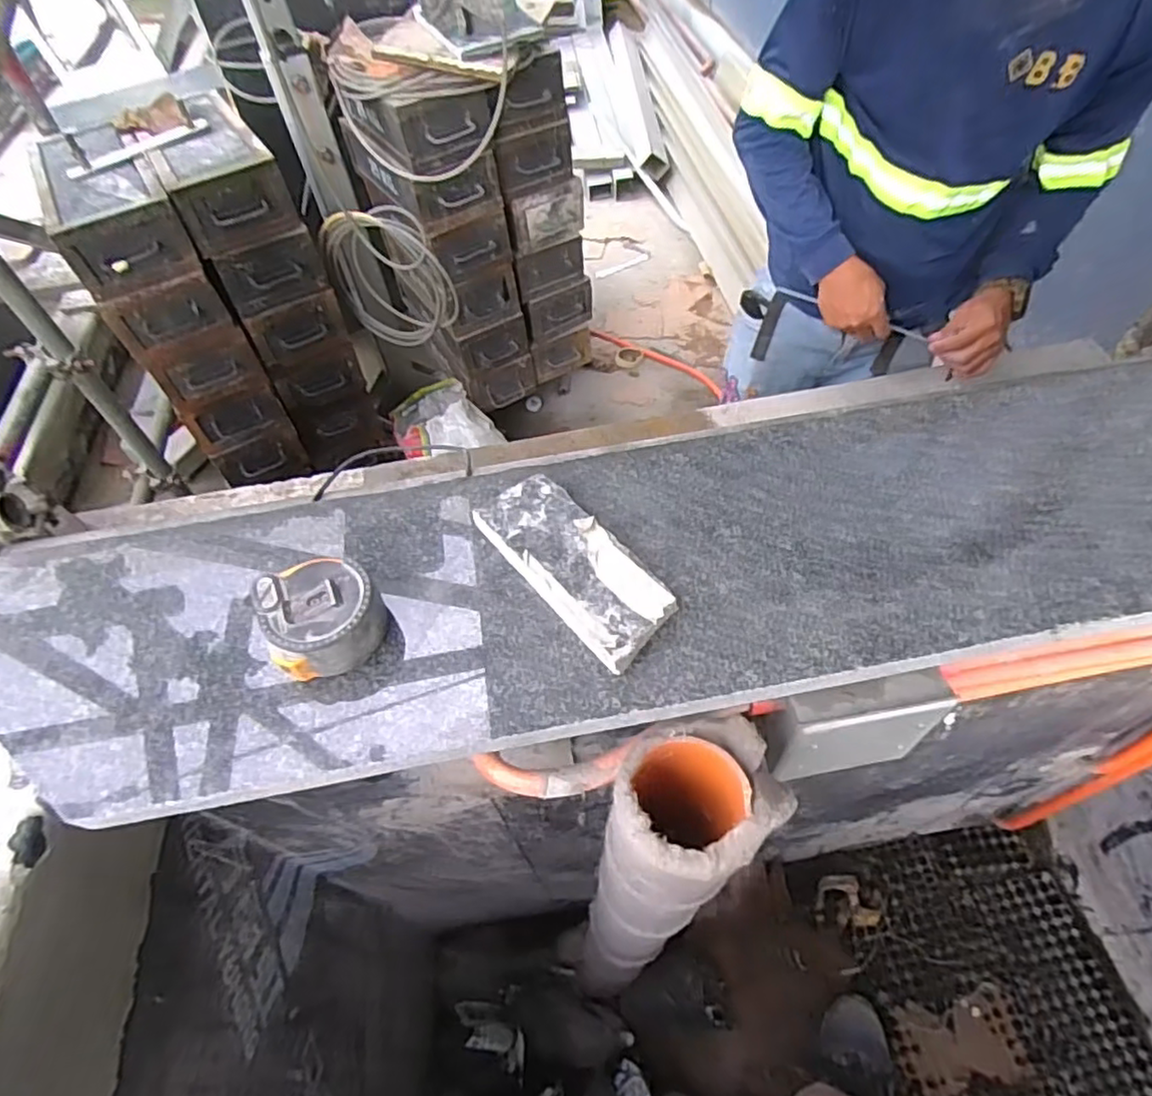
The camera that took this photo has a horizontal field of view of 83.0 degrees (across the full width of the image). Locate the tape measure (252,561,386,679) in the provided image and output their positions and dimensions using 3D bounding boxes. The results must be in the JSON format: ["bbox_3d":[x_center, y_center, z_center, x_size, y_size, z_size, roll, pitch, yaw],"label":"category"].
[{"bbox_3d":[-0.153,0.042,0.400,0.066,0.038,0.068,-2,55,3],"label":"tape measure"}]

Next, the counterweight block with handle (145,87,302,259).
[{"bbox_3d":[-0.800,-0.849,1.428,0.216,0.138,0.522,-28,58,-15],"label":"counterweight block with handle"}]

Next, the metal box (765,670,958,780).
[{"bbox_3d":[0.214,0.137,0.497,0.119,0.094,0.038,-10,55,-4],"label":"metal box"}]

